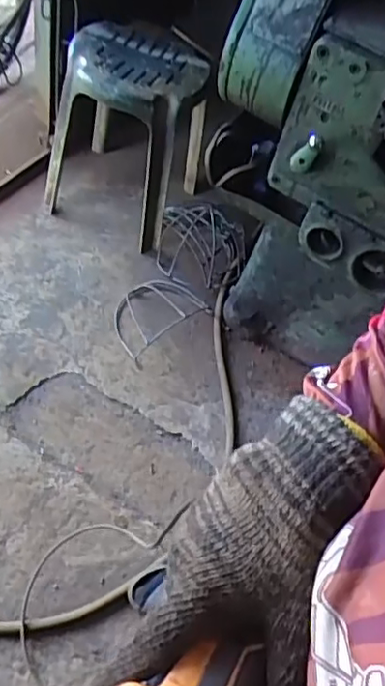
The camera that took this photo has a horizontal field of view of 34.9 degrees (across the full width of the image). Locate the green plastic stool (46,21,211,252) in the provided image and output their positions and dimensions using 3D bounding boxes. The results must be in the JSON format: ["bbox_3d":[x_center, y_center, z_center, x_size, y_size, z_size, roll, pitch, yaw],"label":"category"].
[{"bbox_3d":[-0.161,-0.539,1.536,0.346,0.518,0.308,24,56,4],"label":"green plastic stool"}]

